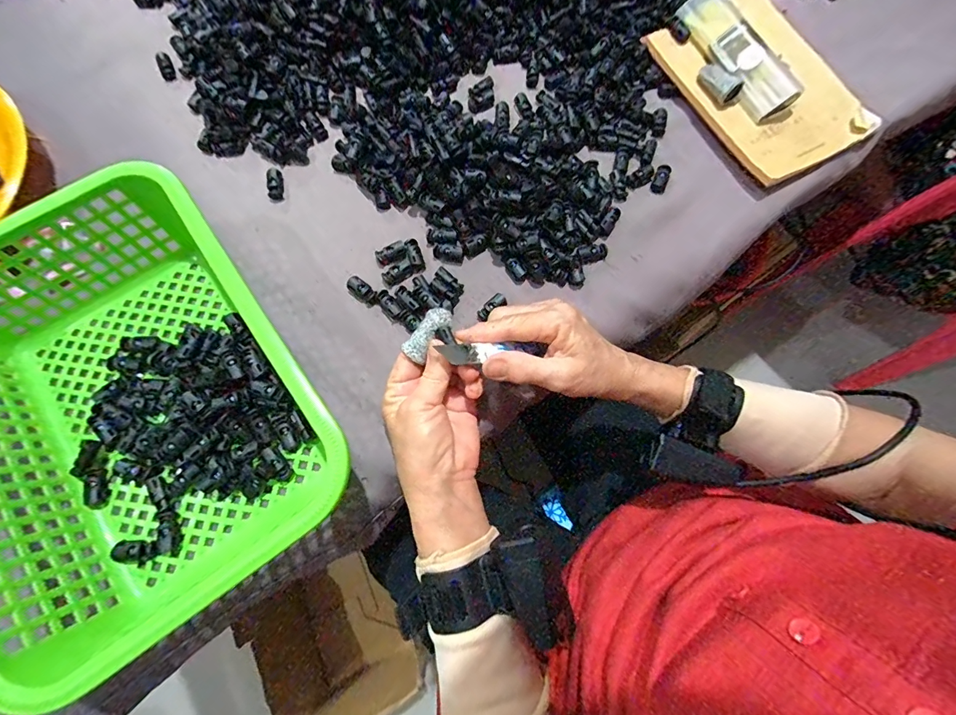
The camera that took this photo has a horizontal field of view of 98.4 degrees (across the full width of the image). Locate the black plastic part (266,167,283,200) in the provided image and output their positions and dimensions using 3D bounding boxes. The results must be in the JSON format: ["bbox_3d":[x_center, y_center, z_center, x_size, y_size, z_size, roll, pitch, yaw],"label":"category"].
[{"bbox_3d":[-0.189,-0.162,0.382,0.014,0.008,0.031,-8,75,-4],"label":"black plastic part"}]

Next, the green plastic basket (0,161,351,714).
[{"bbox_3d":[-0.239,0.028,0.297,0.215,0.089,0.296,-34,79,-10],"label":"green plastic basket"}]

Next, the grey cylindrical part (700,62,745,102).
[{"bbox_3d":[0.244,-0.278,0.415,0.021,0.019,0.045,-39,80,-11],"label":"grey cylindrical part"}]

